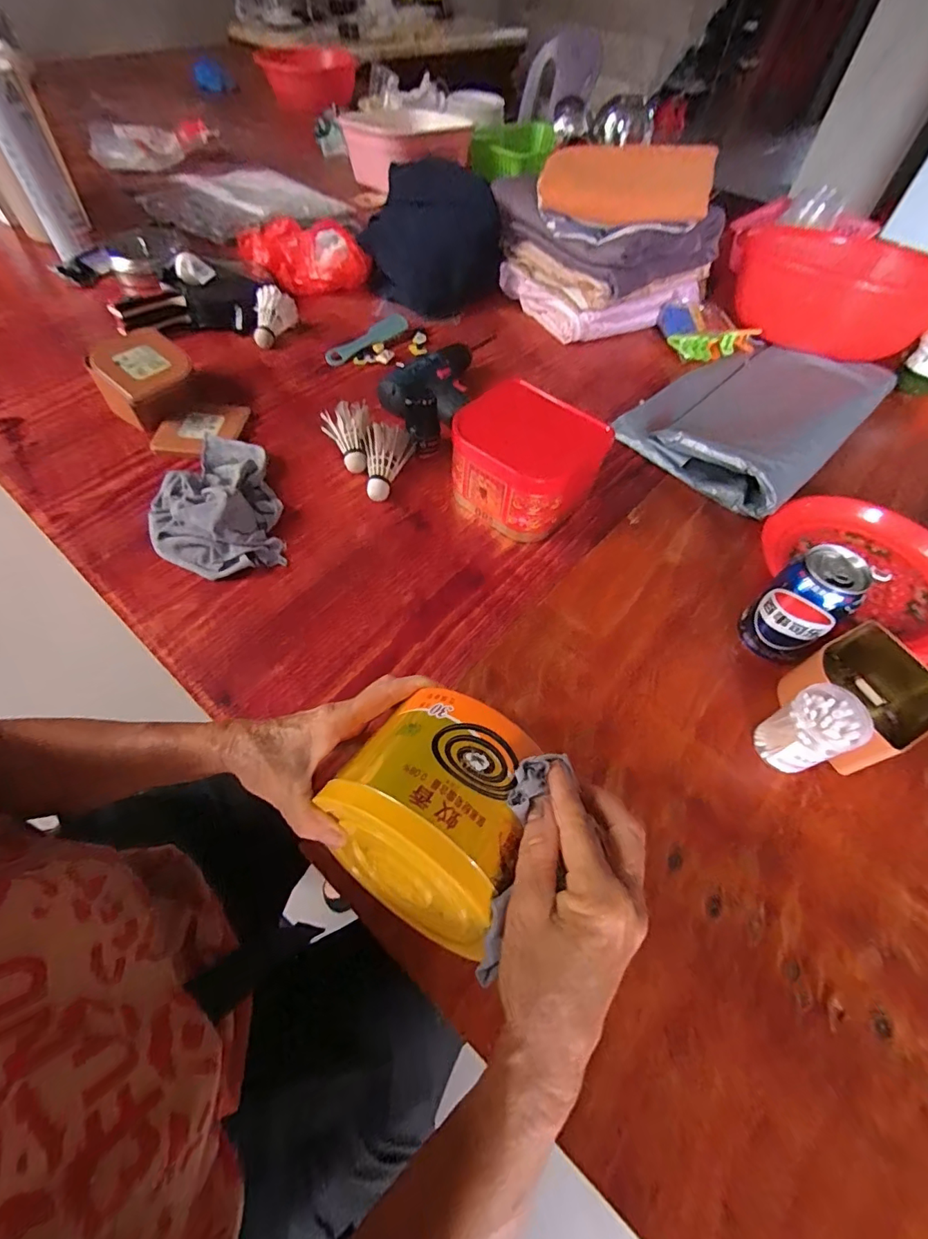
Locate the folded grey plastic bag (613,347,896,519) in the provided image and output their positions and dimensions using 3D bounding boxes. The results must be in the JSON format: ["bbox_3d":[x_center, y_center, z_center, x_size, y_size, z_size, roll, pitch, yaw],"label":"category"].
[{"bbox_3d":[0.429,-0.314,0.696,0.410,0.056,0.231,-39,66,-24],"label":"folded grey plastic bag"}]

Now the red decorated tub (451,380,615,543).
[{"bbox_3d":[0.069,-0.183,0.559,0.145,0.112,0.132,37,62,20],"label":"red decorated tub"}]

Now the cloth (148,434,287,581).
[{"bbox_3d":[-0.284,-0.137,0.546,0.136,0.049,0.204,-19,60,-14],"label":"cloth"}]

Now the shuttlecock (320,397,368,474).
[{"bbox_3d":[-0.143,-0.225,0.601,0.058,0.058,0.069,-10,58,-9],"label":"shuttlecock"}]

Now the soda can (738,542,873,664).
[{"bbox_3d":[0.312,-0.010,0.455,0.058,0.114,0.064,-29,63,-20],"label":"soda can"}]

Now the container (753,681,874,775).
[{"bbox_3d":[0.290,0.094,0.409,0.053,0.068,0.051,-17,59,-14],"label":"container"}]

